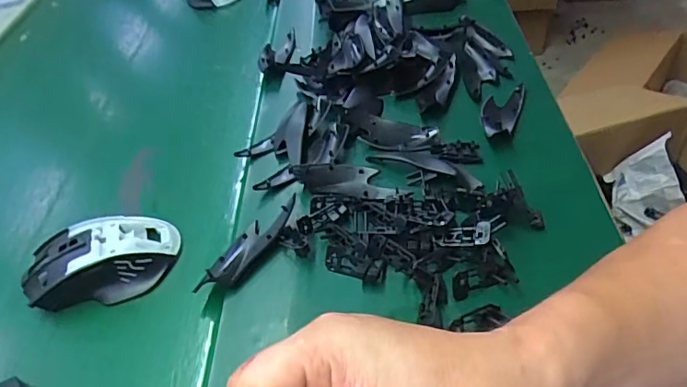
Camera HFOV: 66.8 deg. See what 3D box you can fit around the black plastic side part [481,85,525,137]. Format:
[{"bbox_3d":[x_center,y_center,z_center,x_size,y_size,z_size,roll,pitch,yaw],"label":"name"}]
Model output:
[{"bbox_3d":[0.152,-0.080,0.503,0.033,0.016,0.091,15,49,21],"label":"black plastic side part"}]

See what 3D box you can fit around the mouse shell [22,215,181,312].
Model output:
[{"bbox_3d":[-0.187,0.051,0.403,0.111,0.039,0.061,-18,46,-11],"label":"mouse shell"}]

